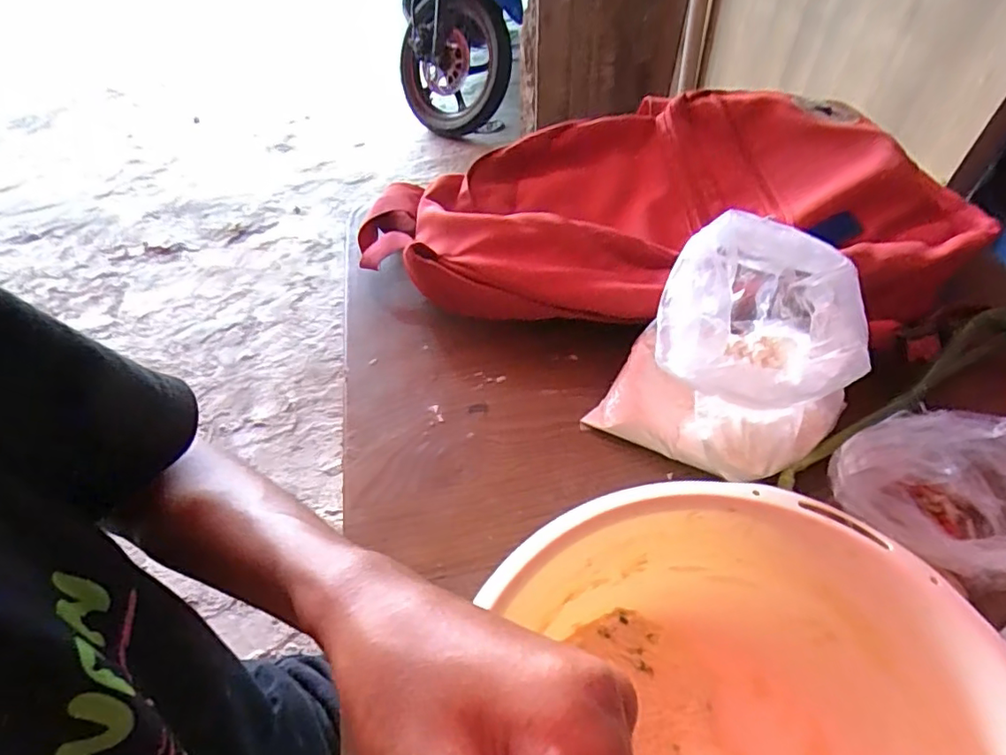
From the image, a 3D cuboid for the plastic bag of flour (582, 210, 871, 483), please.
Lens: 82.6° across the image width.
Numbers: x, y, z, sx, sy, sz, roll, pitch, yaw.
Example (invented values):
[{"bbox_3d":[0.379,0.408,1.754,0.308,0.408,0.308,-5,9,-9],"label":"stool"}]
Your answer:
[{"bbox_3d":[0.149,-0.015,0.380,0.144,0.142,0.113,25,56,23],"label":"plastic bag of flour"}]

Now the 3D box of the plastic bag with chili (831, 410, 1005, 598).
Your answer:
[{"bbox_3d":[0.249,0.071,0.327,0.100,0.074,0.097,-19,51,-11],"label":"plastic bag with chili"}]

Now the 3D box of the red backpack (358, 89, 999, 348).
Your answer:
[{"bbox_3d":[0.129,-0.156,0.539,0.496,0.083,0.286,-4,49,2],"label":"red backpack"}]

